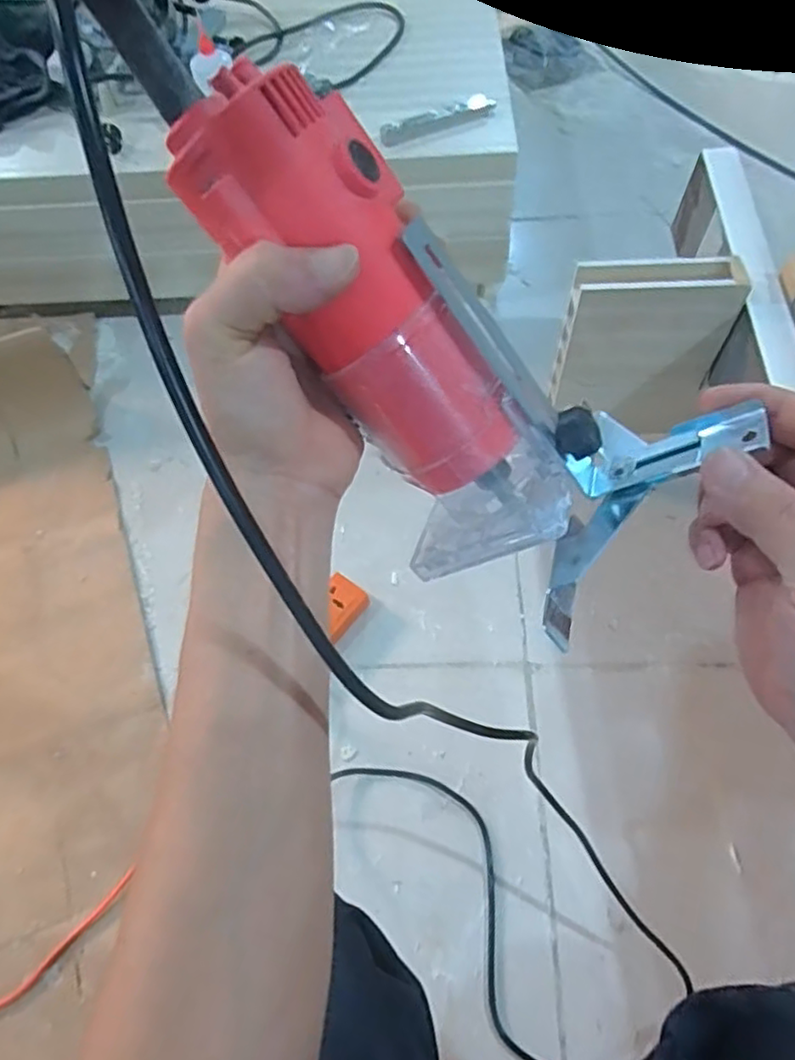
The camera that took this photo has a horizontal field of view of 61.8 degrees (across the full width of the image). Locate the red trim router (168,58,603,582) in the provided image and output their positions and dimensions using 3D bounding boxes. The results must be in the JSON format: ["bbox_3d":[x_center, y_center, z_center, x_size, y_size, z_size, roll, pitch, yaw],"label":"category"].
[{"bbox_3d":[-0.006,-0.078,0.285,0.073,0.215,0.076,-49,27,-22],"label":"red trim router"}]

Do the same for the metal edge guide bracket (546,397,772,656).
[{"bbox_3d":[0.107,-0.001,0.282,0.084,0.041,0.107,4,85,38],"label":"metal edge guide bracket"}]

